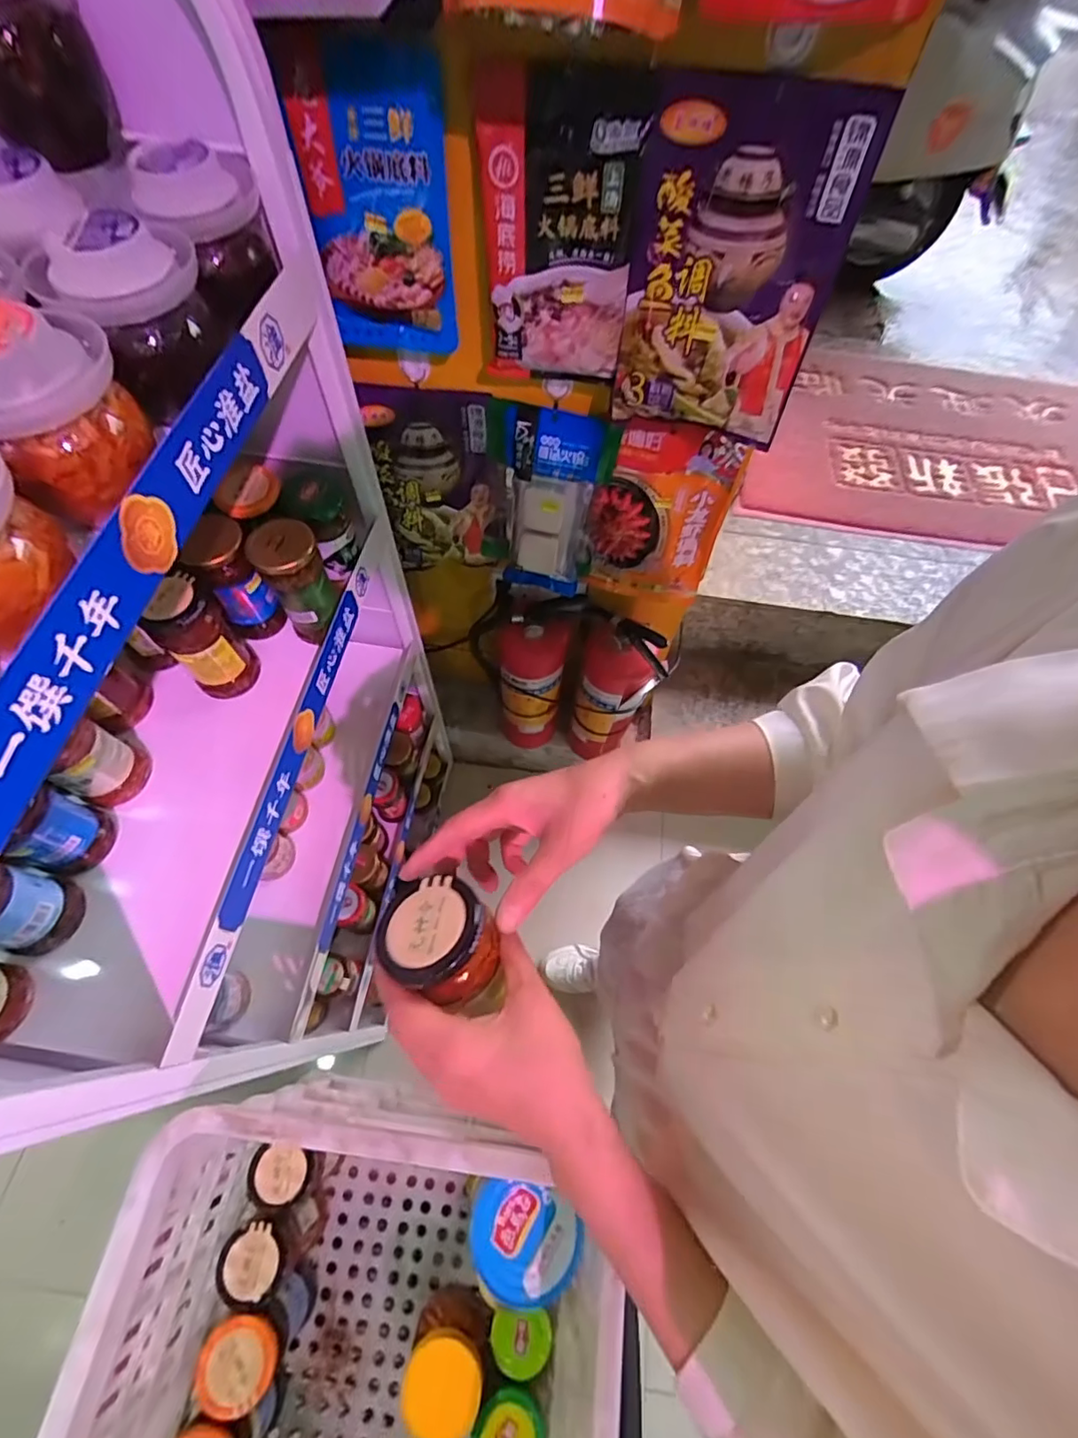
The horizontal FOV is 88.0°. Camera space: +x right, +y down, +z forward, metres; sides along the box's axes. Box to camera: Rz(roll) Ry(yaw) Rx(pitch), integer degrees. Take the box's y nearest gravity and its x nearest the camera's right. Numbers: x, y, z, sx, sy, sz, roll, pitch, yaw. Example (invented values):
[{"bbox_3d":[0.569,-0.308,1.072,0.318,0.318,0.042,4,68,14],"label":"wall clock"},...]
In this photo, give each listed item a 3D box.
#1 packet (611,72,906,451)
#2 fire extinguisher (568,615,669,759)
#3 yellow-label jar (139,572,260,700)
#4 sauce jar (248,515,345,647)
[{"bbox_3d":[0.177,-0.407,0.527,0.183,0.256,0.028,12,50,5],"label":"packet"},{"bbox_3d":[0.137,-0.057,1.040,0.126,0.414,0.103,11,63,3],"label":"fire extinguisher"},{"bbox_3d":[-0.336,-0.078,0.559,0.062,0.124,0.062,1,63,-2],"label":"yellow-label jar"},{"bbox_3d":[-0.252,-0.145,0.591,0.059,0.124,0.065,-17,65,-11],"label":"sauce jar"}]

